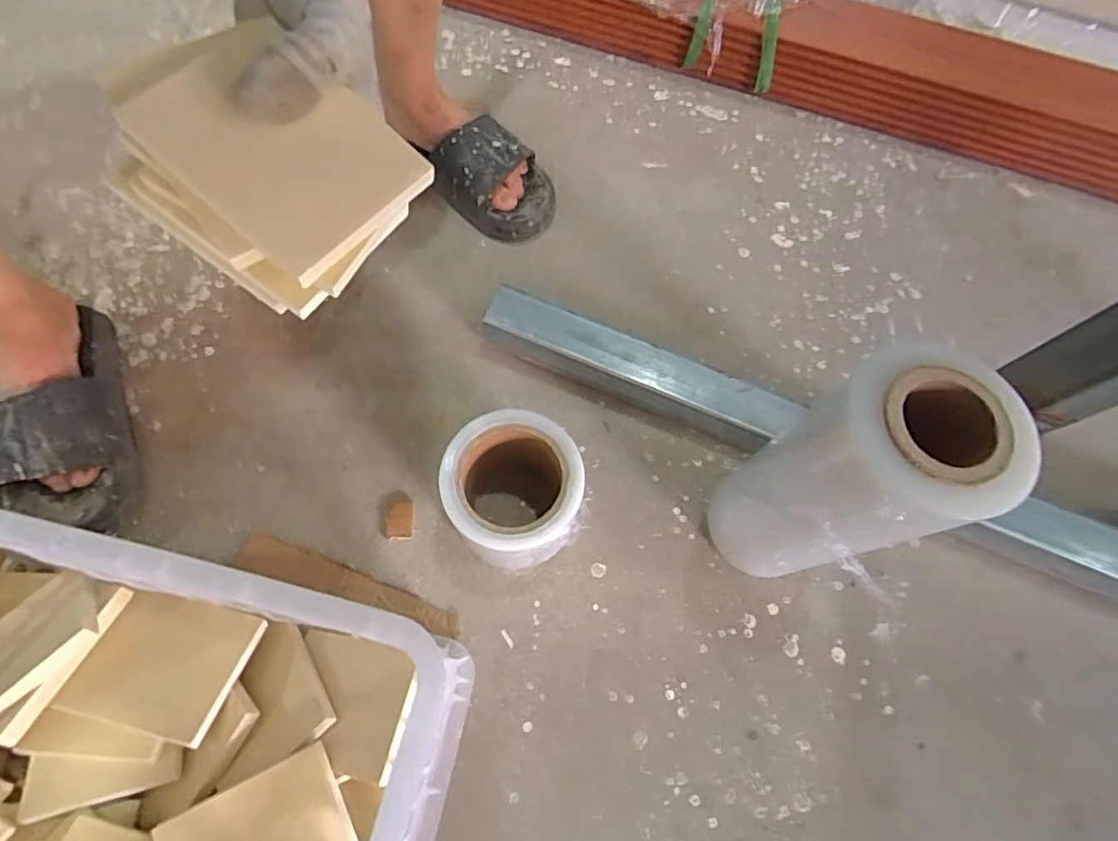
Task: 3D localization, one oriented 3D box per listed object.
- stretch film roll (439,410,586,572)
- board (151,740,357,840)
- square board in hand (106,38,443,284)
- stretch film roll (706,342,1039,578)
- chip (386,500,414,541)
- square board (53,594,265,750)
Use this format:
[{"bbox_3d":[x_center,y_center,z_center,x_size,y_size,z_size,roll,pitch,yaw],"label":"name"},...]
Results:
[{"bbox_3d":[-0.037,0.065,0.470,0.106,0.118,0.106,1,67,-3],"label":"stretch film roll"},{"bbox_3d":[-0.176,0.251,0.322,0.096,0.006,0.076,-25,71,-11],"label":"board"},{"bbox_3d":[-0.115,-0.115,0.236,0.099,0.006,0.077,42,75,-3],"label":"square board in hand"},{"bbox_3d":[0.195,0.049,0.408,0.127,0.261,0.103,-37,73,-15],"label":"stretch film roll"},{"bbox_3d":[-0.145,0.091,0.507,0.023,0.005,0.035,-2,67,-5],"label":"chip"},{"bbox_3d":[-0.257,0.157,0.363,0.090,0.008,0.079,14,51,4],"label":"square board"}]

